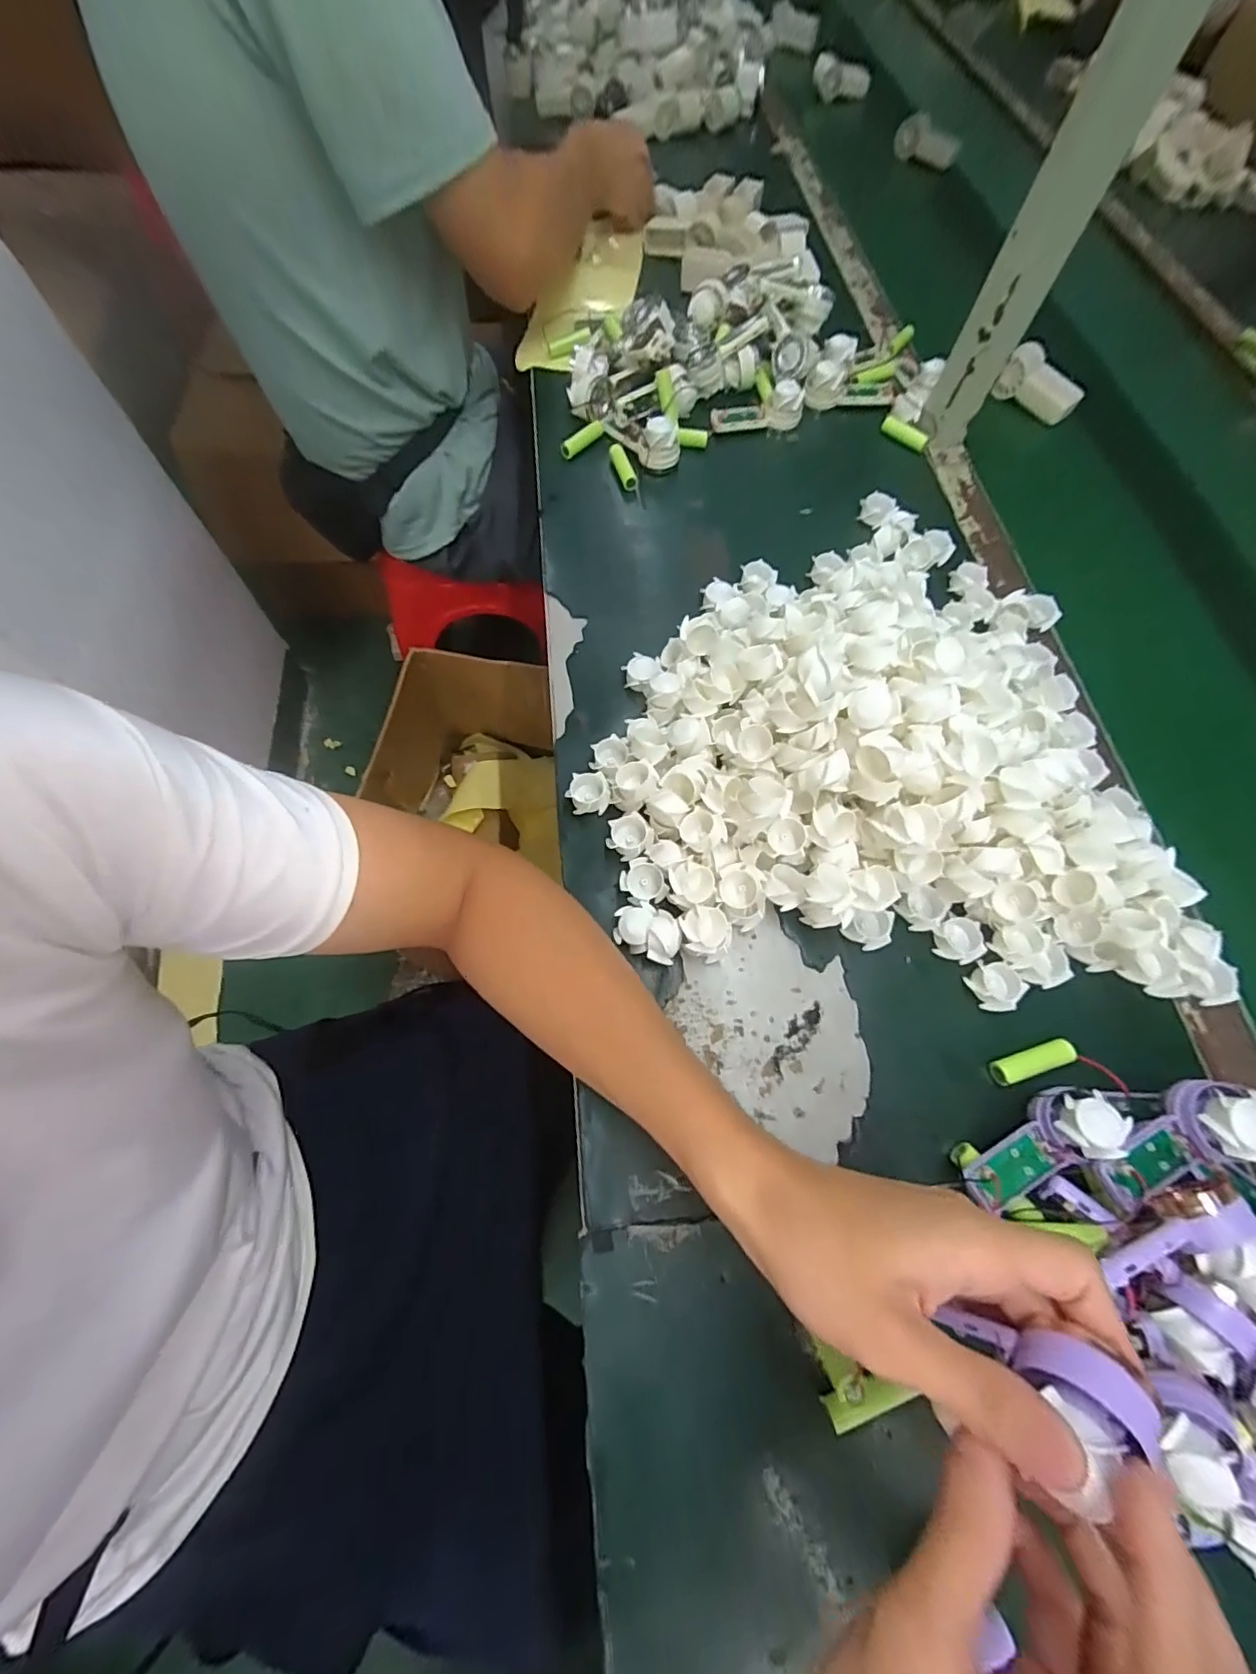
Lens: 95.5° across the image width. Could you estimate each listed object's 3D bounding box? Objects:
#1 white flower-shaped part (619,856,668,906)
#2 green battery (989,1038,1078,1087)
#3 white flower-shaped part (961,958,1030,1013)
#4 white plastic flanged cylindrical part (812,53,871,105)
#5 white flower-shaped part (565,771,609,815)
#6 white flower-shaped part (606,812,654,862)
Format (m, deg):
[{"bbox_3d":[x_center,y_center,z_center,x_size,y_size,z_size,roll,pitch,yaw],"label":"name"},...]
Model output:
[{"bbox_3d":[0.010,0.032,0.389,0.028,0.017,0.031,-32,72,-14],"label":"white flower-shaped part"},{"bbox_3d":[0.252,0.140,0.355,0.052,0.013,0.014,-15,69,-8],"label":"green battery"},{"bbox_3d":[0.237,0.097,0.370,0.031,0.014,0.031,1,68,-2],"label":"white flower-shaped part"},{"bbox_3d":[0.327,-1.158,0.876,0.111,0.041,0.024,-16,69,-23],"label":"white plastic flanged cylindrical part"},{"bbox_3d":[-0.029,-0.031,0.414,0.029,0.014,0.029,-6,68,-4],"label":"white flower-shaped part"},{"bbox_3d":[0.001,0.001,0.397,0.031,0.019,0.031,1,68,-2],"label":"white flower-shaped part"}]

